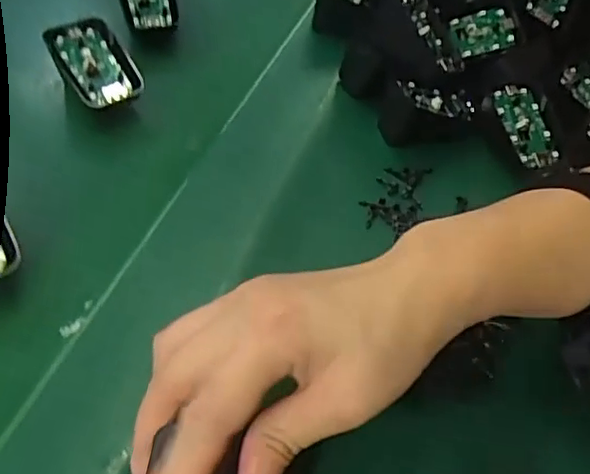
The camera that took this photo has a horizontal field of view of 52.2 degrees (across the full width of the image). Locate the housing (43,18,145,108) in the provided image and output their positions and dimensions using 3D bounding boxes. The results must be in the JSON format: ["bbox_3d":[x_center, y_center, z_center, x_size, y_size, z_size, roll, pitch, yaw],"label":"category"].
[{"bbox_3d":[-0.134,-0.117,0.404,0.046,0.014,0.067,-24,74,-21],"label":"housing"}]

